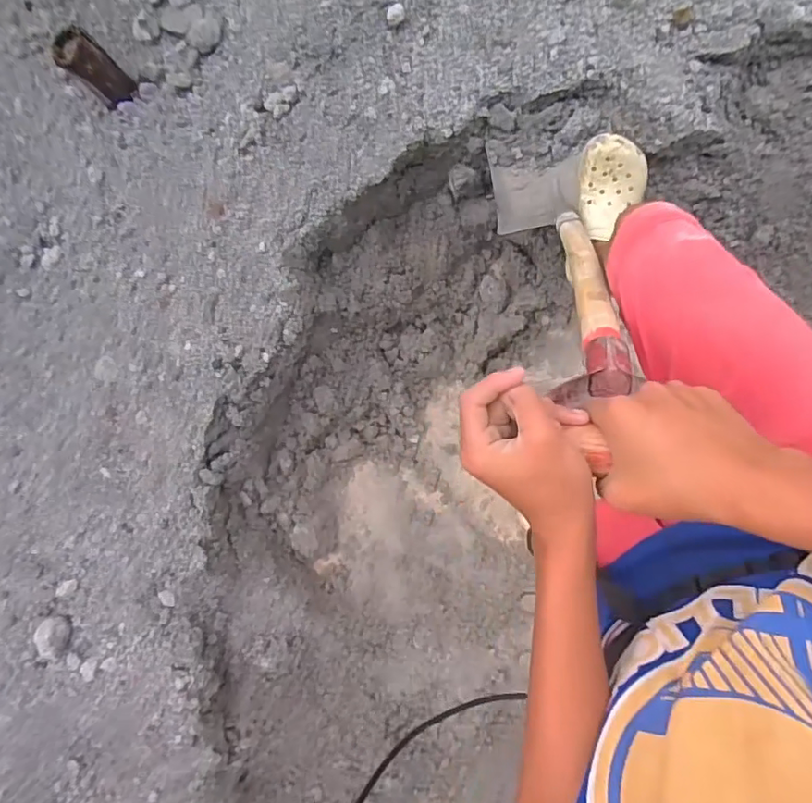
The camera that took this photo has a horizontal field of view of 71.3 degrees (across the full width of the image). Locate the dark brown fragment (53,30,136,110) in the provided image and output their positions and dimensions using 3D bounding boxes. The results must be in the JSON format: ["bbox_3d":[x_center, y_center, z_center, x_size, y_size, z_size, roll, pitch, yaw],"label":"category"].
[{"bbox_3d":[-0.751,-0.803,1.383,0.100,0.181,0.091,0,89,9],"label":"dark brown fragment"}]

